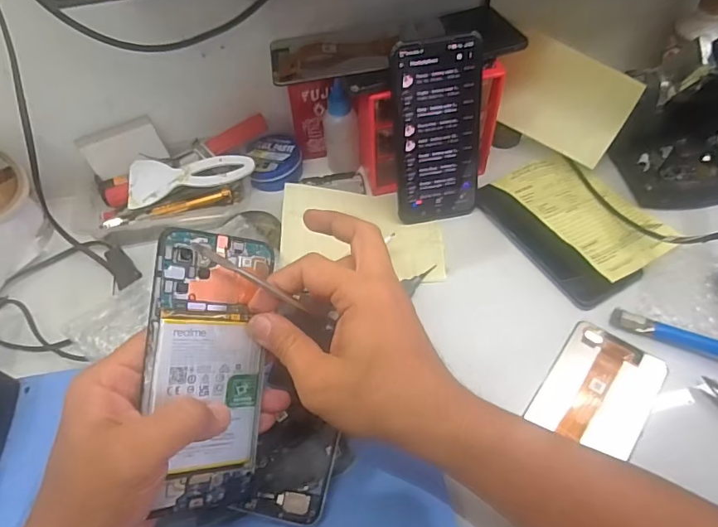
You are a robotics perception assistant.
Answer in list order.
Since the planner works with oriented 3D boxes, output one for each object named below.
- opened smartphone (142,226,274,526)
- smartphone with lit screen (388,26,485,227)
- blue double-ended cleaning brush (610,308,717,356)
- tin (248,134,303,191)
[{"bbox_3d":[-0.088,0.063,0.291,0.071,0.005,0.161,3,88,-39],"label":"opened smartphone"},{"bbox_3d":[0.071,-0.113,0.437,0.078,0.163,0.005,-10,35,-4],"label":"smartphone with lit screen"},{"bbox_3d":[0.274,0.063,0.380,0.139,0.012,0.018,20,58,17],"label":"blue double-ended cleaning brush"},{"bbox_3d":[-0.089,-0.109,0.525,0.053,0.029,0.056,-2,54,2],"label":"tin"}]

